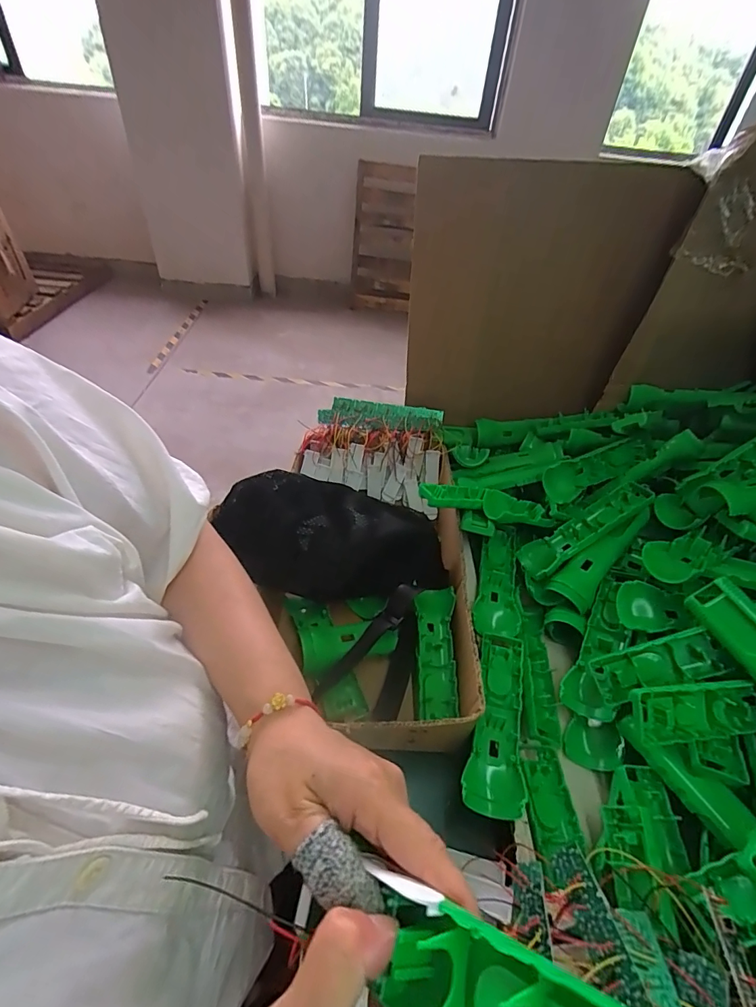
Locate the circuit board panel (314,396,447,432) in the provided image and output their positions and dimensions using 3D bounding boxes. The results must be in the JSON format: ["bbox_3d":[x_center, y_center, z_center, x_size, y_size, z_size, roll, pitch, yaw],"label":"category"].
[{"bbox_3d":[0.005,-0.136,0.691,0.189,0.013,0.047,5,63,-3],"label":"circuit board panel"}]

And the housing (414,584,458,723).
[{"bbox_3d":[0.062,0.157,0.483,0.045,0.038,0.141,4,44,-1],"label":"housing"}]

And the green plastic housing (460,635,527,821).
[{"bbox_3d":[0.116,0.206,0.428,0.049,0.025,0.163,14,44,9],"label":"green plastic housing"}]

